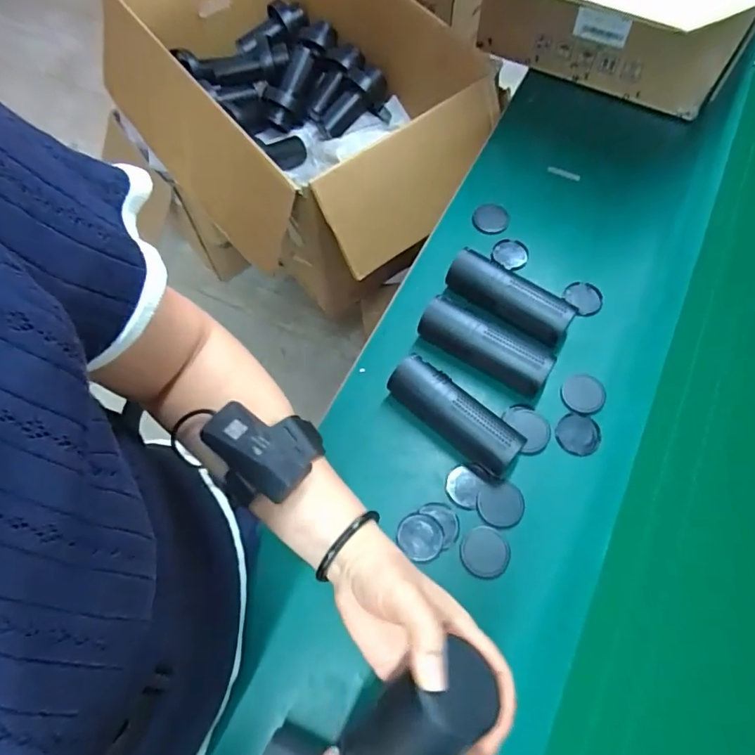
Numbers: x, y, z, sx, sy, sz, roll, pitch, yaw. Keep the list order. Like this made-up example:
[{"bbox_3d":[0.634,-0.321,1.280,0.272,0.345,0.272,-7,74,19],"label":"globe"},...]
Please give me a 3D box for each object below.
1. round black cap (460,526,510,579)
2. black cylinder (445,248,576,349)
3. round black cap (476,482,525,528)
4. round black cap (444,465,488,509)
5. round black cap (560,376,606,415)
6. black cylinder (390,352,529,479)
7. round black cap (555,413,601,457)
[{"bbox_3d":[0.116,0.188,0.535,0.051,0.005,0.051,0,65,1],"label":"round black cap"},{"bbox_3d":[0.166,-0.100,0.636,0.162,0.053,0.048,34,70,15],"label":"black cylinder"},{"bbox_3d":[0.136,0.141,0.549,0.050,0.004,0.048,-1,65,1],"label":"round black cap"},{"bbox_3d":[0.097,0.125,0.564,0.040,0.005,0.045,23,68,11],"label":"round black cap"},{"bbox_3d":[0.250,0.020,0.603,0.050,0.004,0.057,41,72,18],"label":"round black cap"},{"bbox_3d":[0.089,0.042,0.571,0.163,0.055,0.053,38,71,17],"label":"black cylinder"},{"bbox_3d":[0.235,0.067,0.582,0.050,0.004,0.050,0,65,1],"label":"round black cap"}]

